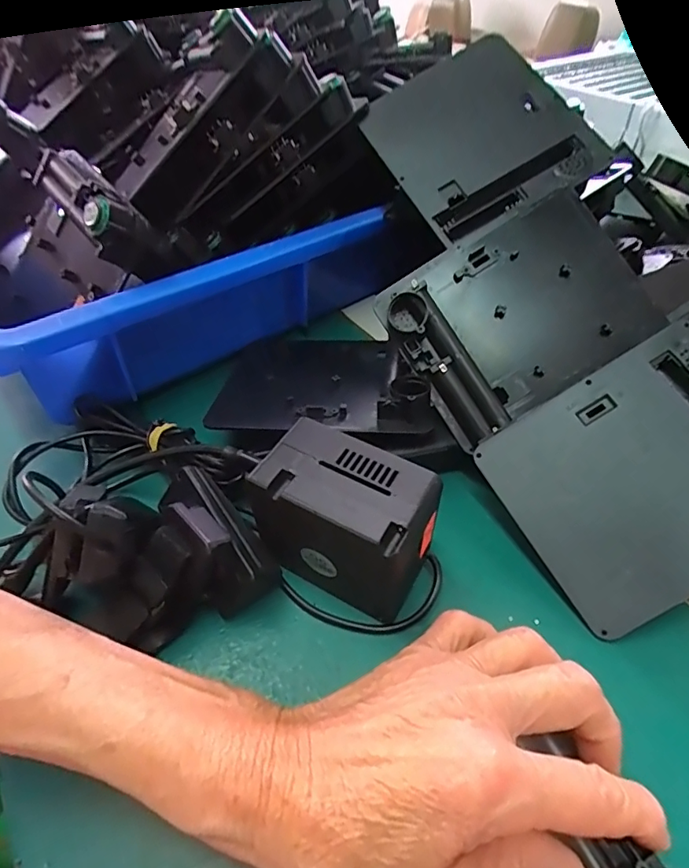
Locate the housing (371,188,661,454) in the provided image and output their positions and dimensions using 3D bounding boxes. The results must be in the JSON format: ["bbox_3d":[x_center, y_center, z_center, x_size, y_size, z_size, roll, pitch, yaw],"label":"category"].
[{"bbox_3d":[0.098,-0.069,0.291,0.131,0.016,0.101,-31,84,0],"label":"housing"}]

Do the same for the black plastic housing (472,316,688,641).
[{"bbox_3d":[0.151,0.019,0.255,0.132,0.009,0.111,-33,70,5],"label":"black plastic housing"}]

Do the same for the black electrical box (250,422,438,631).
[{"bbox_3d":[-0.001,0.046,0.240,0.083,0.074,0.047,22,50,21],"label":"black electrical box"}]

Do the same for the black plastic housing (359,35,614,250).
[{"bbox_3d":[0.081,-0.187,0.323,0.108,0.014,0.132,-31,71,2],"label":"black plastic housing"}]

